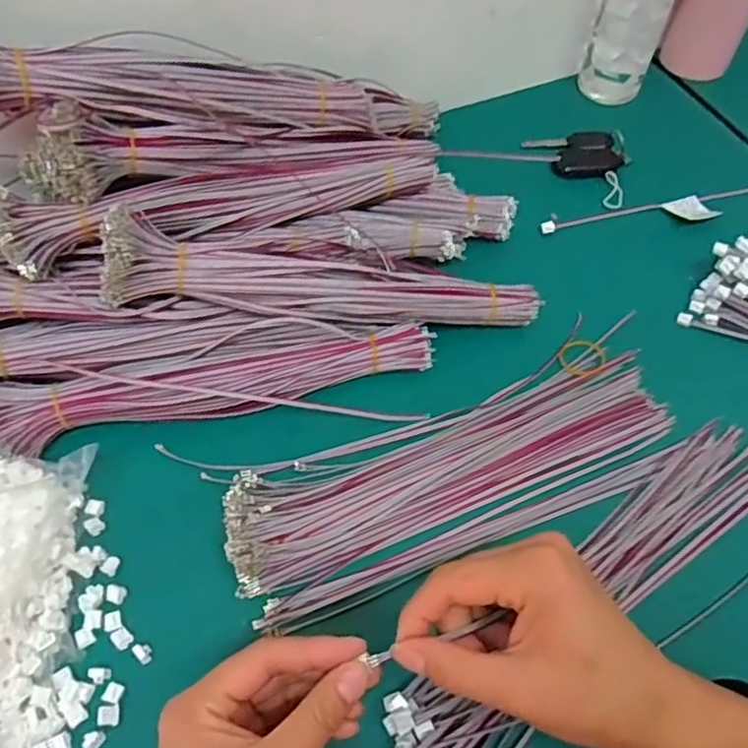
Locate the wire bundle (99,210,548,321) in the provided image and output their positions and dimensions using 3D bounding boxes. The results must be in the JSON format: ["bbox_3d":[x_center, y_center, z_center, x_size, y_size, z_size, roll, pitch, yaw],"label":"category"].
[{"bbox_3d":[-0.023,-0.061,0.438,0.290,0.035,0.038,4,56,-18],"label":"wire bundle"}]

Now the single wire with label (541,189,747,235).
[{"bbox_3d":[0.282,-0.147,0.555,0.288,0.012,0.034,-12,59,-8],"label":"single wire with label"}]

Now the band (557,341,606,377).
[{"bbox_3d":[0.151,-0.011,0.473,0.034,0.007,0.035,-4,46,4],"label":"band"}]

